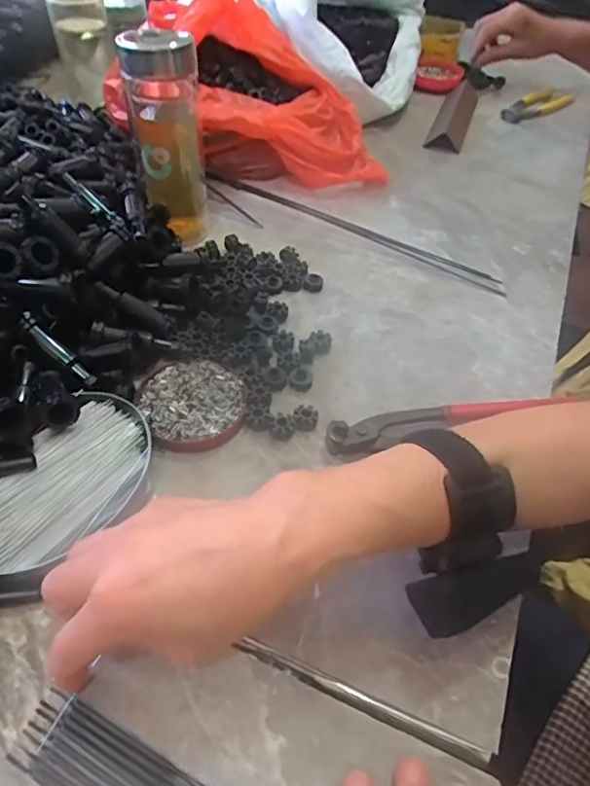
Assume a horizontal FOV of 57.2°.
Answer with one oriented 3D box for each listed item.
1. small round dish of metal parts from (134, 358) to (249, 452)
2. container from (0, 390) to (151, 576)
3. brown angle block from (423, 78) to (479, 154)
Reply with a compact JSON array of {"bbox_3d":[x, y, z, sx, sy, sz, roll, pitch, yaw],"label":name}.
[{"bbox_3d":[-0.075,0.007,0.406,0.075,0.013,0.080,3,48,-3],"label":"small round dish of metal parts"},{"bbox_3d":[-0.153,0.057,0.348,0.106,0.025,0.133,24,51,16],"label":"container"},{"bbox_3d":[0.232,-0.407,0.779,0.049,0.027,0.211,18,49,10],"label":"brown angle block"}]

